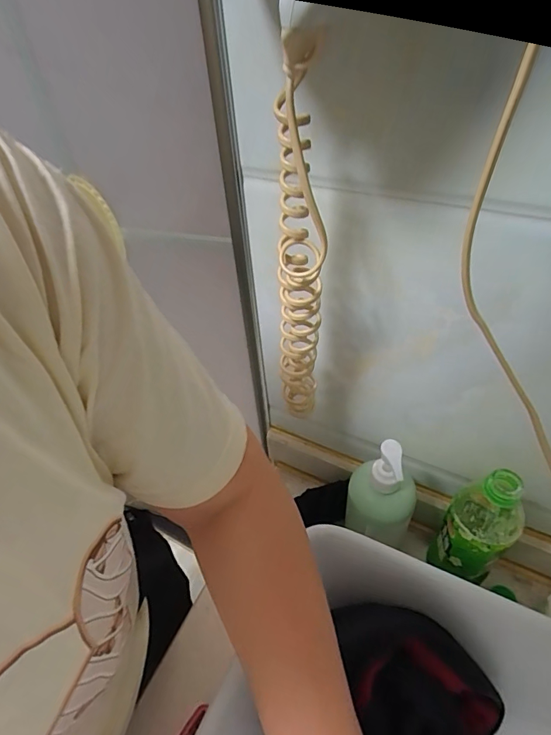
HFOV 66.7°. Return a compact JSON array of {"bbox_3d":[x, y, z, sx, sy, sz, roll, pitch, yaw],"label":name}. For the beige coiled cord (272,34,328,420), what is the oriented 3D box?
[{"bbox_3d":[0.017,-0.061,0.319,0.035,0.302,0.046,-2,44,3],"label":"beige coiled cord"}]

